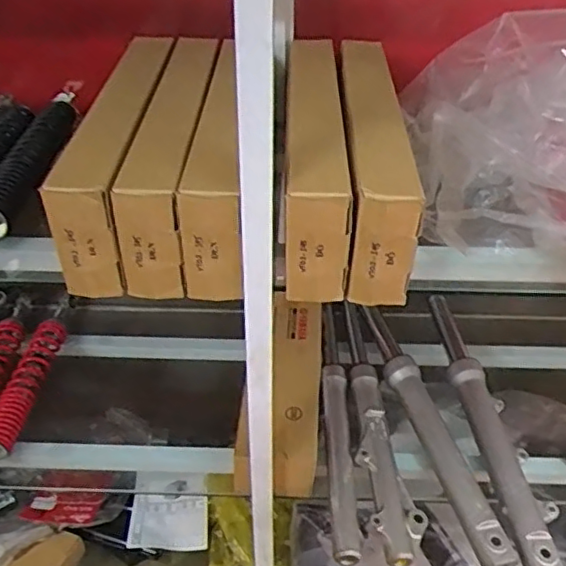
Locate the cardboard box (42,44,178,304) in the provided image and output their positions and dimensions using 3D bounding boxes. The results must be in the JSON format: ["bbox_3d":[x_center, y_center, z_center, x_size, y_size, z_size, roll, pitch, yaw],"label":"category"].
[{"bbox_3d":[-0.171,-0.150,0.671,0.066,0.120,0.375,0,39,-1],"label":"cardboard box"}]

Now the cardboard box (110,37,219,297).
[{"bbox_3d":[-0.116,-0.147,0.665,0.065,0.114,0.362,0,39,-1],"label":"cardboard box"}]

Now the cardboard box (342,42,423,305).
[{"bbox_3d":[0.092,-0.139,0.641,0.050,0.123,0.339,2,39,1],"label":"cardboard box"}]

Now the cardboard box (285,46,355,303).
[{"bbox_3d":[0.032,-0.144,0.655,0.057,0.118,0.357,1,39,0],"label":"cardboard box"}]

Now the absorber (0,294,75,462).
[{"bbox_3d":[-0.395,0.143,0.953,0.050,0.051,0.339,3,39,3],"label":"absorber"}]

